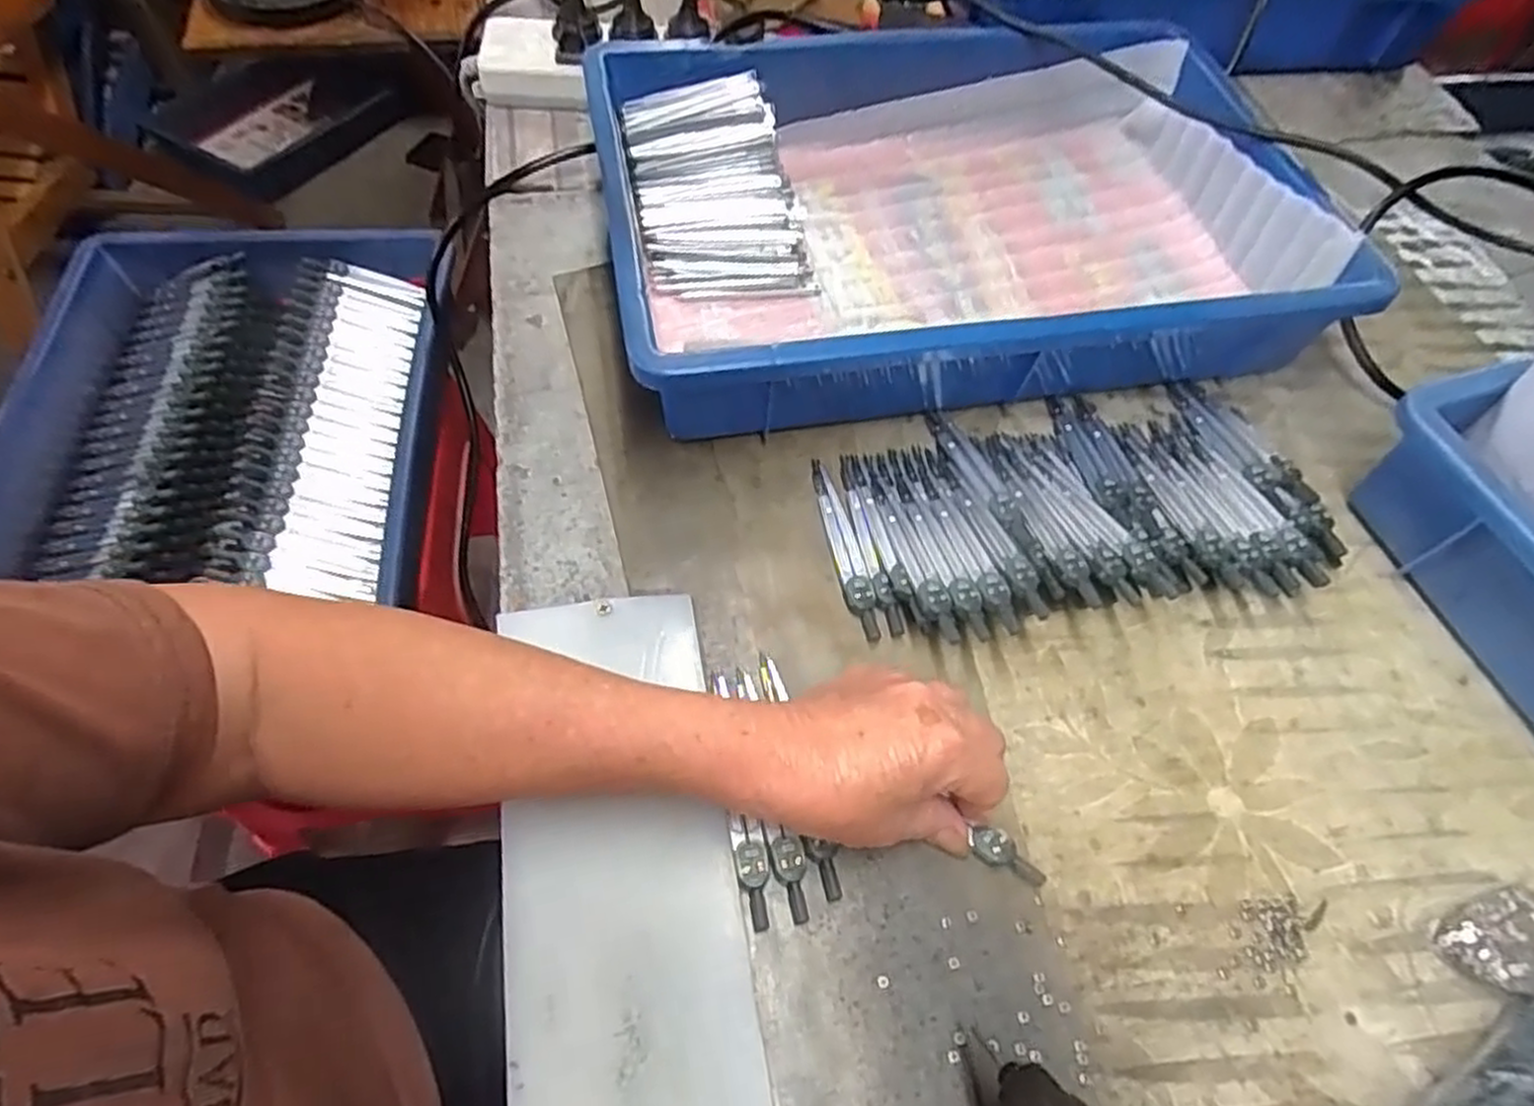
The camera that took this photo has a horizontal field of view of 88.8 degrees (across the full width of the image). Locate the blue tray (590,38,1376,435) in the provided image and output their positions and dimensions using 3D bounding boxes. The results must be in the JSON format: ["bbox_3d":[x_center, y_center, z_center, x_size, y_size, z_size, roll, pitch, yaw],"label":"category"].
[{"bbox_3d":[0.114,-0.217,0.506,0.422,0.079,0.286,-8,61,-8],"label":"blue tray"}]

